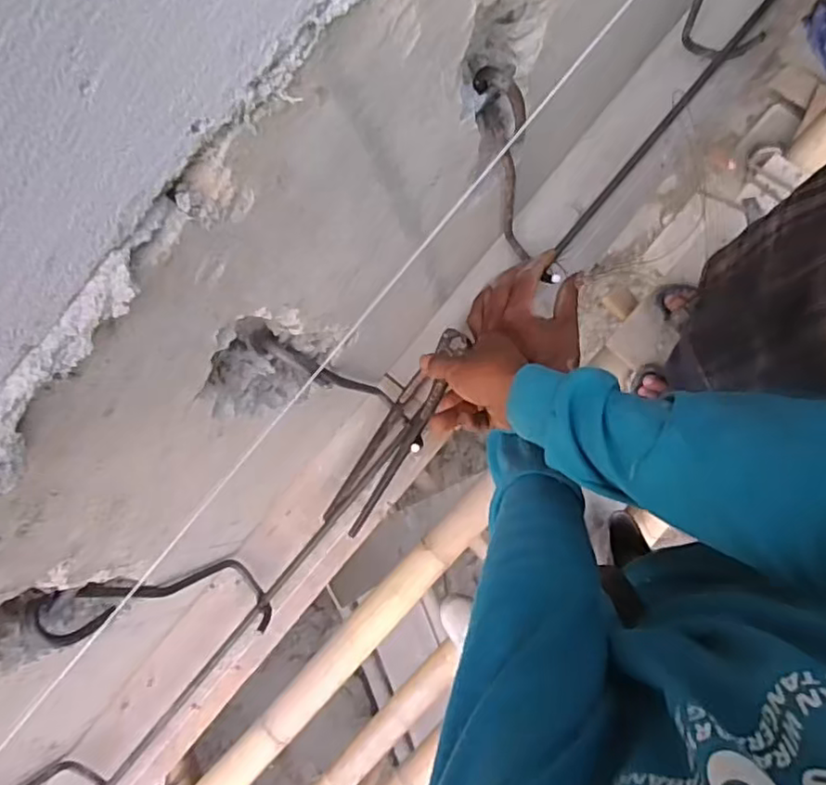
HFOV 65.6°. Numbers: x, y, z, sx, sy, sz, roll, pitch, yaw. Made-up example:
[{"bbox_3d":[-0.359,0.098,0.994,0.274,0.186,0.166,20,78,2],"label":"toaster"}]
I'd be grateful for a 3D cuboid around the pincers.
[{"bbox_3d":[-0.014,0.037,0.608,0.040,0.025,0.216,33,98,10],"label":"pincers"}]

